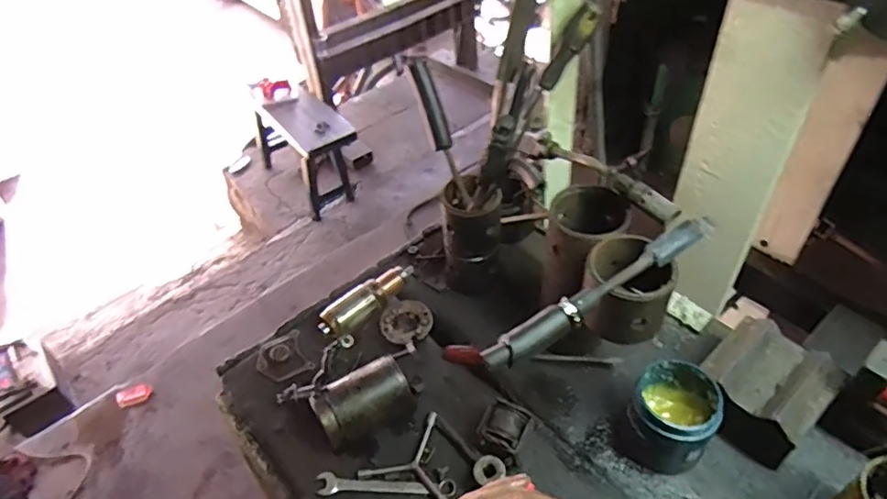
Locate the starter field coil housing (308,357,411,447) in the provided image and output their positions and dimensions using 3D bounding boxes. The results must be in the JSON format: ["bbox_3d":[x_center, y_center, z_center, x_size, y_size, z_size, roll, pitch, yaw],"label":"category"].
[{"bbox_3d":[-0.102,0.196,0.735,0.116,0.071,0.067,-25,48,-18],"label":"starter field coil housing"}]

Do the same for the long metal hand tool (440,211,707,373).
[{"bbox_3d":[0.144,0.043,0.555,0.298,0.032,0.039,-23,47,-16],"label":"long metal hand tool"}]

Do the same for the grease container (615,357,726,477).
[{"bbox_3d":[0.259,0.192,0.662,0.093,0.101,0.085,-3,45,3],"label":"grease container"}]

